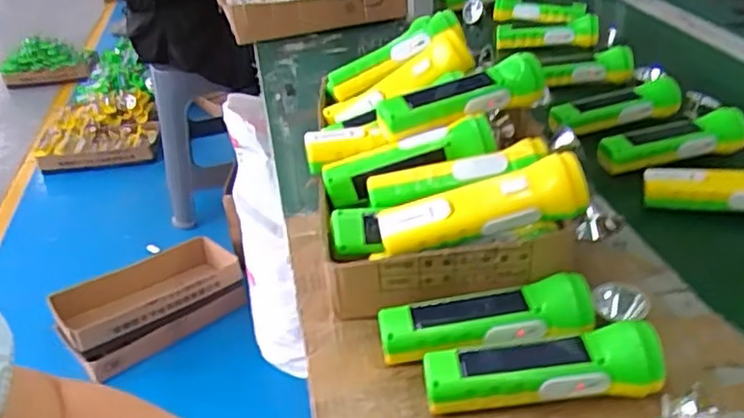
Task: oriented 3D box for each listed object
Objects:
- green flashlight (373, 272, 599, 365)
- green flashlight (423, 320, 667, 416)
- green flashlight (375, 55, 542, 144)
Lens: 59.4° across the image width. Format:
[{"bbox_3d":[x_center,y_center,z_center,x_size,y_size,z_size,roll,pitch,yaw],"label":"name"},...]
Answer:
[{"bbox_3d":[0.090,0.091,0.517,0.166,0.044,0.054,-9,32,-6],"label":"green flashlight"},{"bbox_3d":[0.122,0.118,0.473,0.167,0.044,0.048,-4,32,2],"label":"green flashlight"},{"bbox_3d":[0.092,-0.106,0.642,0.175,0.056,0.053,-12,33,-11],"label":"green flashlight"}]

